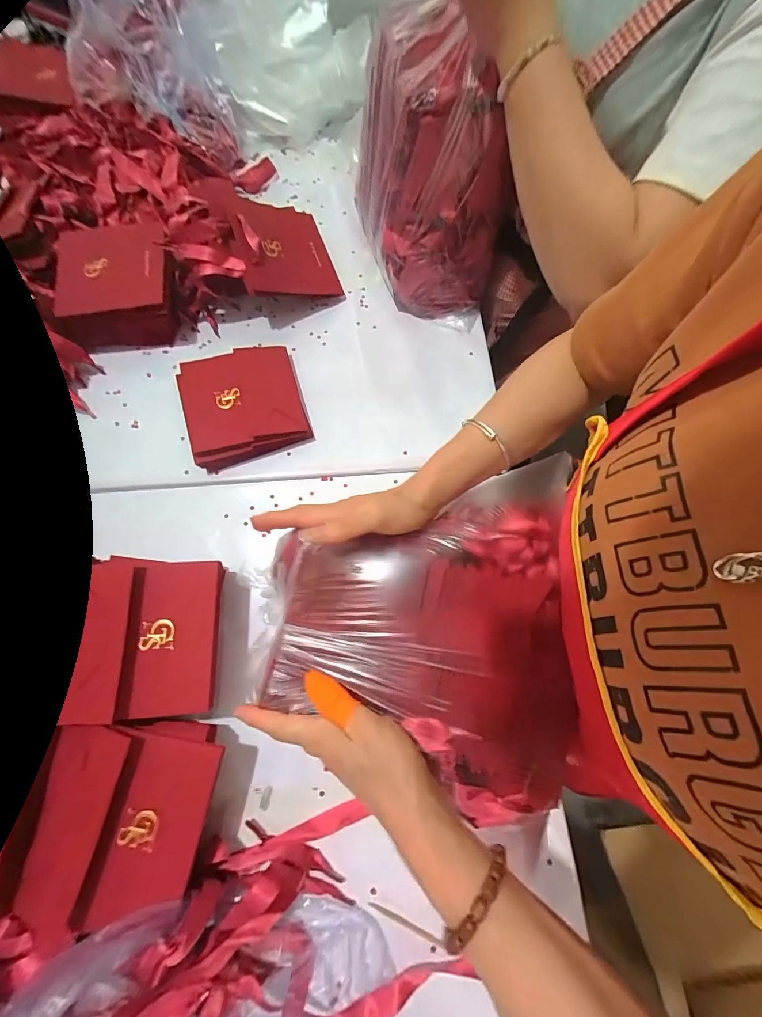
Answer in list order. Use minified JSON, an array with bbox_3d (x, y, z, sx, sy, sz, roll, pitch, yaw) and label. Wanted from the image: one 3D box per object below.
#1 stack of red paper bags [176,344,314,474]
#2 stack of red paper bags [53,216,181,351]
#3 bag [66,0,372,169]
[{"bbox_3d":[-0.178,-0.138,0.484,0.143,0.038,0.150,-19,74,-7],"label":"stack of red paper bags"},{"bbox_3d":[-0.353,-0.312,0.509,0.161,0.070,0.176,-15,74,-6],"label":"stack of red paper bags"},{"bbox_3d":[-0.241,-0.706,0.591,0.433,0.144,0.225,-25,75,-9],"label":"bag"}]

